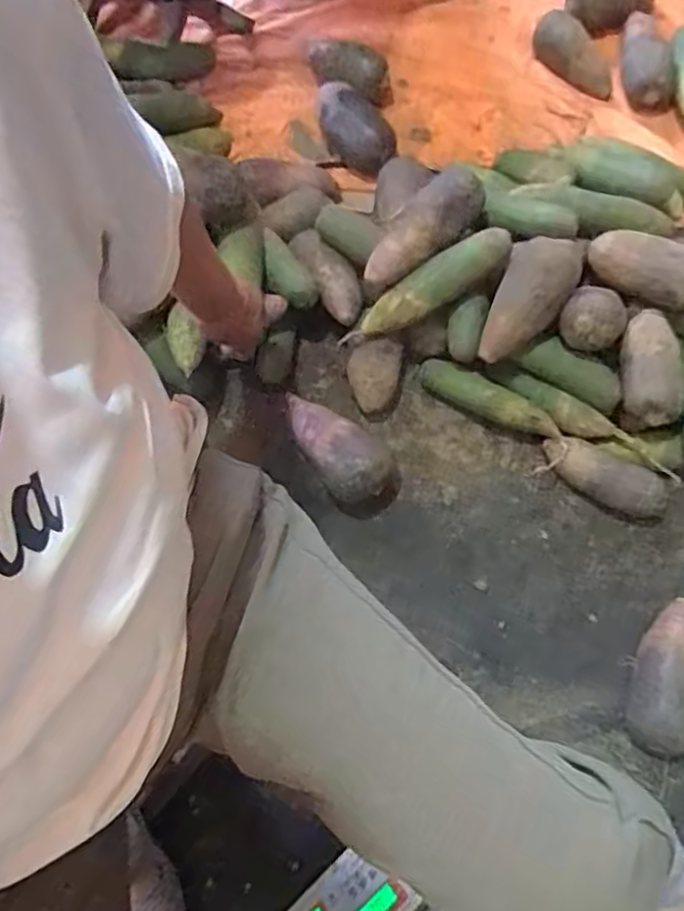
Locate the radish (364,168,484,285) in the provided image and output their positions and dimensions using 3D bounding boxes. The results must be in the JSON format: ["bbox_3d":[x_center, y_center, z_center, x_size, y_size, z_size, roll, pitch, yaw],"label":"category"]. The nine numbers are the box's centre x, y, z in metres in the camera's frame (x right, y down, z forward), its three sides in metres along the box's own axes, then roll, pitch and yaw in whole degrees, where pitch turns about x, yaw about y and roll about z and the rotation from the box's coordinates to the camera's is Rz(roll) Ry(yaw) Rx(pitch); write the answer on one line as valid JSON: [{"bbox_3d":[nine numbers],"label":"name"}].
[{"bbox_3d":[0.101,-0.281,0.823,0.177,0.052,0.059,-43,77,-3],"label":"radish"}]

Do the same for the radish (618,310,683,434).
[{"bbox_3d":[0.382,-0.106,0.823,0.061,0.059,0.145,9,70,1],"label":"radish"}]

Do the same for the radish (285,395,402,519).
[{"bbox_3d":[-0.008,-0.002,0.839,0.187,0.073,0.090,34,73,10],"label":"radish"}]

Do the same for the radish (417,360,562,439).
[{"bbox_3d":[0.193,-0.073,0.874,0.197,0.044,0.042,29,72,8],"label":"radish"}]

